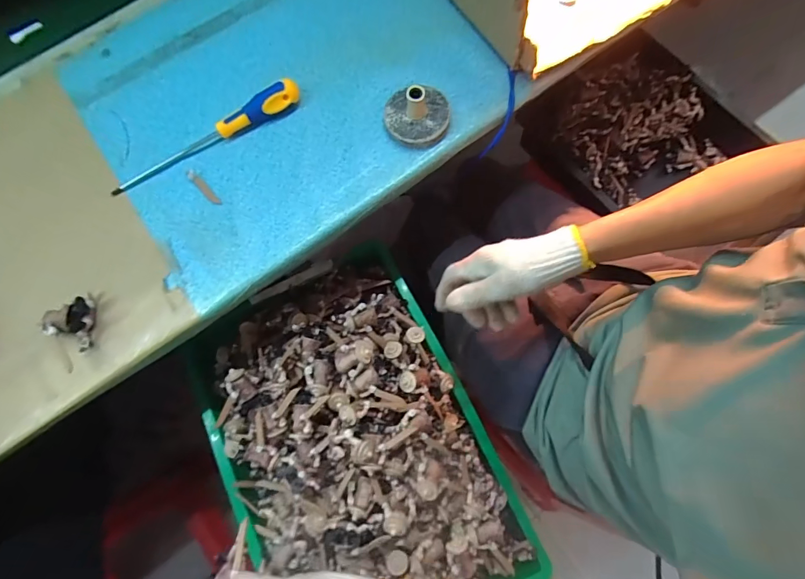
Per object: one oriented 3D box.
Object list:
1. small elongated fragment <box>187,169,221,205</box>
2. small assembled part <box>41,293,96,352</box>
[{"bbox_3d":[-0.241,-0.123,0.484,0.011,0.004,0.058,-43,79,-8],"label":"small elongated fragment"},{"bbox_3d":[-0.367,0.035,0.439,0.047,0.023,0.061,0,76,2],"label":"small assembled part"}]

